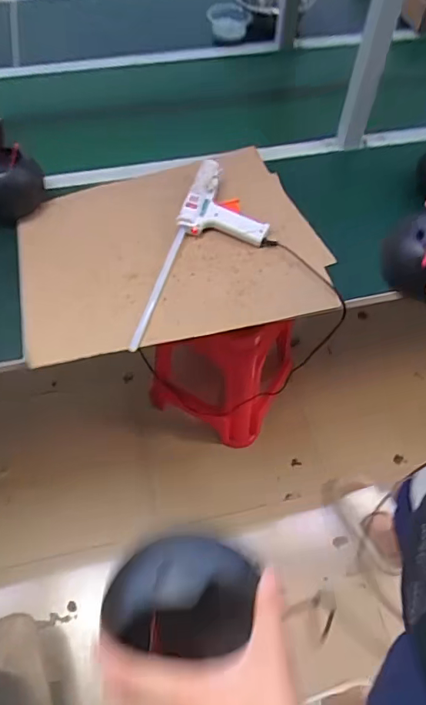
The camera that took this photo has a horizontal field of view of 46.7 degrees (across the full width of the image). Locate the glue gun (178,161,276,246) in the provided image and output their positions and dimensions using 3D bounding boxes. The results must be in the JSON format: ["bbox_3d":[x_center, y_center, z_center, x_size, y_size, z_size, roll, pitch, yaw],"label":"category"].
[{"bbox_3d":[0.038,-0.277,0.908,0.169,0.034,0.166,14,57,7],"label":"glue gun"}]

